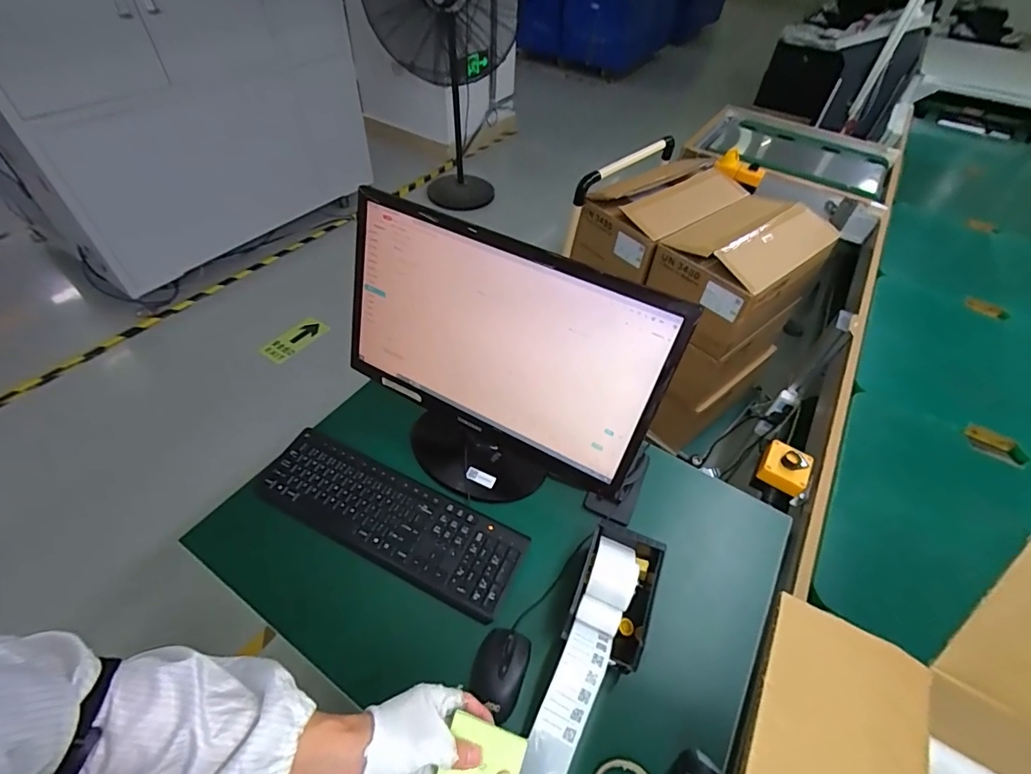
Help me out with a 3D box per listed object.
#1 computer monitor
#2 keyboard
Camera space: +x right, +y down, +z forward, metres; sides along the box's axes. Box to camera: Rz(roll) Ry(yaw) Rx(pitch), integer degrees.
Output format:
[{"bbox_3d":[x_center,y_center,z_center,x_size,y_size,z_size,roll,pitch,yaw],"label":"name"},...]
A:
[{"bbox_3d":[-0.055,-0.022,0.716,0.515,0.374,0.166,28,53,19],"label":"computer monitor"},{"bbox_3d":[-0.202,0.203,0.748,0.441,0.019,0.140,23,52,15],"label":"keyboard"}]

